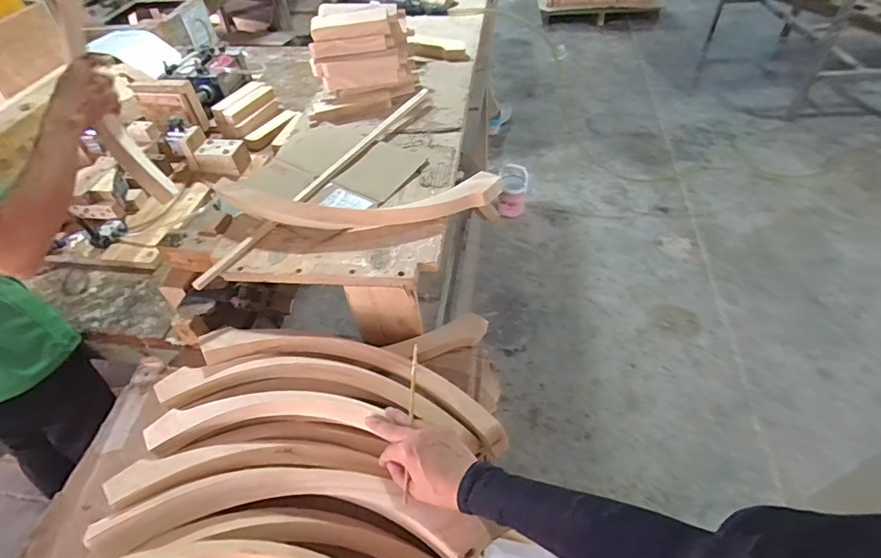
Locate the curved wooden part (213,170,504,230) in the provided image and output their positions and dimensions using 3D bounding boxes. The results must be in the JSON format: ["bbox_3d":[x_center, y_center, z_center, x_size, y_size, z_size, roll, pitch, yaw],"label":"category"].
[{"bbox_3d":[-0.143,-0.135,0.812,0.504,0.059,0.073,-4,48,1],"label":"curved wooden part"}]

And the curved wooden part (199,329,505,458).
[{"bbox_3d":[-0.136,0.147,0.721,0.502,0.049,0.108,12,50,15],"label":"curved wooden part"}]

